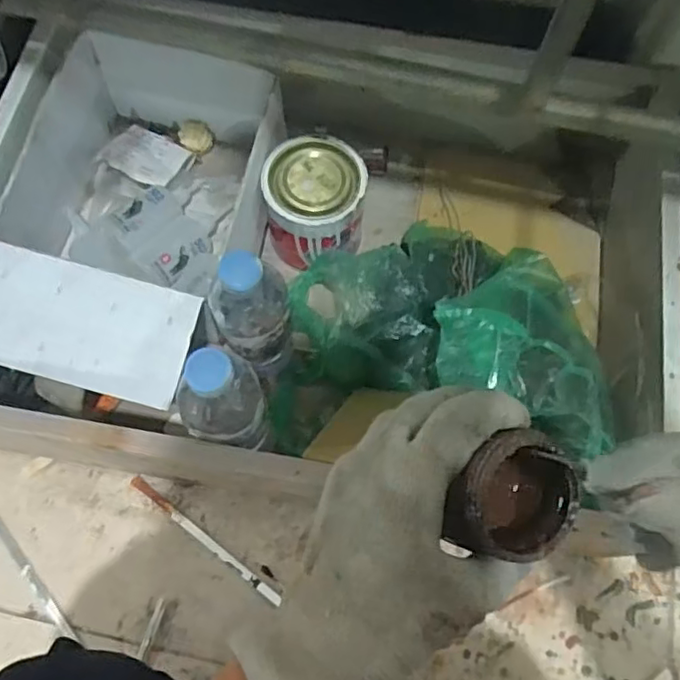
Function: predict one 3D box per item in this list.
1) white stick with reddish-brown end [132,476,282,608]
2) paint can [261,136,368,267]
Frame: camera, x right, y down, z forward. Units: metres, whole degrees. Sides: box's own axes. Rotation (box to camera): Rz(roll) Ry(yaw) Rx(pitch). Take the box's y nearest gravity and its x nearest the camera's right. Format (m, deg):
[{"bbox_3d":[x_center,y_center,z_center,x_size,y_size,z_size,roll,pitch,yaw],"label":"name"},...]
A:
[{"bbox_3d":[-0.131,0.185,0.591,0.172,0.004,0.010,36,73,11],"label":"white stick with reddish-brown end"},{"bbox_3d":[-0.025,-0.133,0.626,0.093,0.101,0.090,1,69,-1],"label":"paint can"}]

